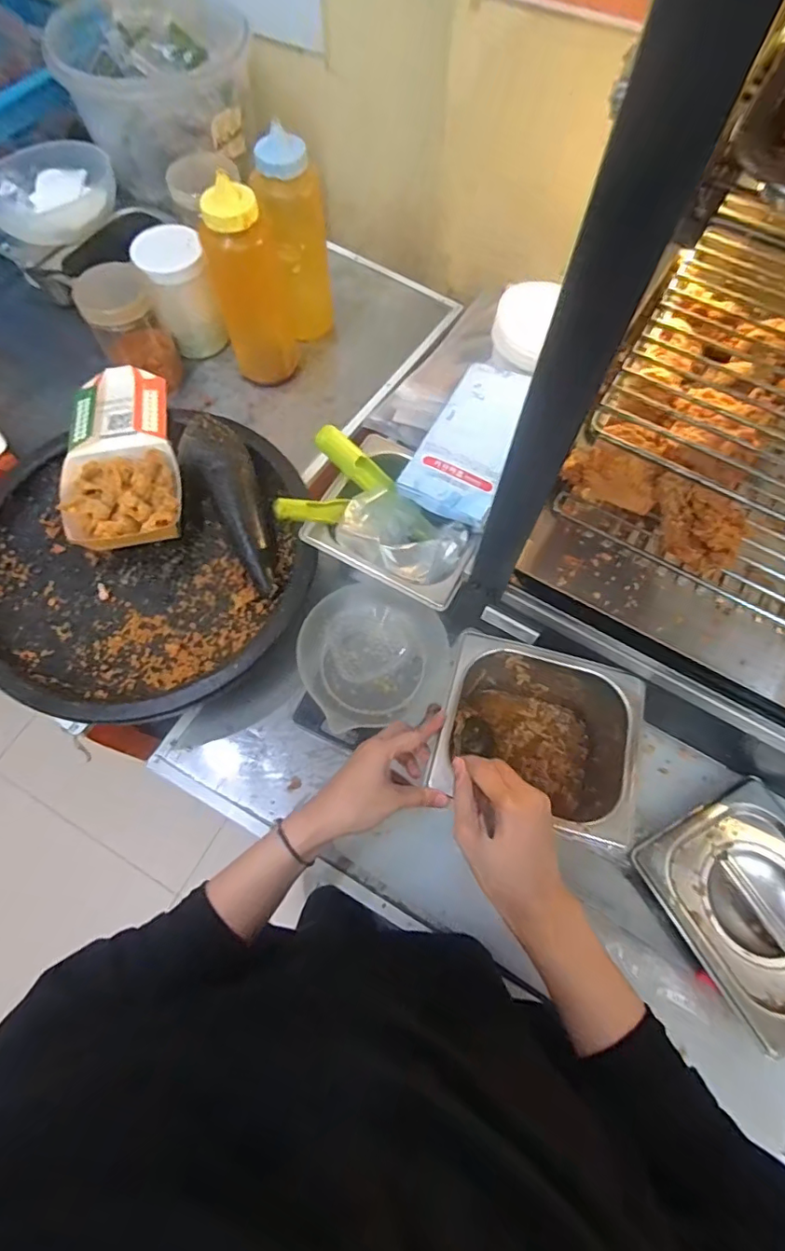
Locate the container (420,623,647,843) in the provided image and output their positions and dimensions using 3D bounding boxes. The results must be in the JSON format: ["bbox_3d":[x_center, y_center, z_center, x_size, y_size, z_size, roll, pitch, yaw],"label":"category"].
[{"bbox_3d":[0.131,0.105,0.509,0.169,0.089,0.149,18,69,7],"label":"container"}]

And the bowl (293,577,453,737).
[{"bbox_3d":[-0.018,0.029,0.575,0.157,0.051,0.155,0,68,0],"label":"bowl"}]

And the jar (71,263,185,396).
[{"bbox_3d":[-0.333,-0.373,0.690,0.086,0.131,0.084,-27,70,-11],"label":"jar"}]

